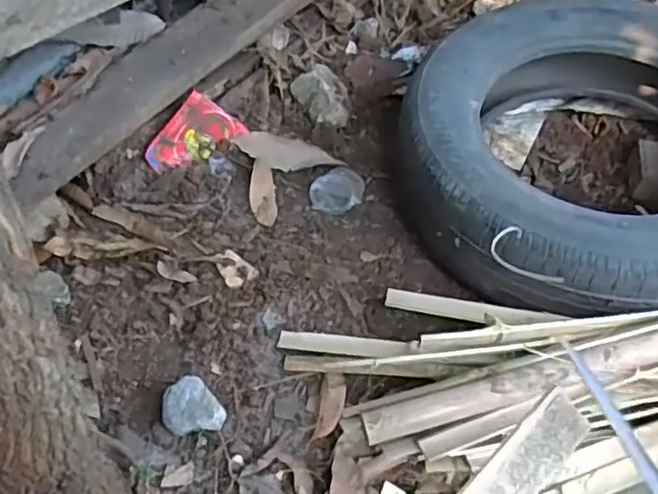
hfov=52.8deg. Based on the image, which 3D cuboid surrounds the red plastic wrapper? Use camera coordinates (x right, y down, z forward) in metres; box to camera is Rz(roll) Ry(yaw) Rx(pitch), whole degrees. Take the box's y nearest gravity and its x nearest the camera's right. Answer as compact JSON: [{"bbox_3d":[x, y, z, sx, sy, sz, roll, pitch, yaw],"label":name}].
[{"bbox_3d":[-0.233,-0.182,1.151,0.113,0.027,0.160,40,83,-19],"label":"red plastic wrapper"}]

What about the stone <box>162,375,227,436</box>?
[{"bbox_3d":[-0.177,0.214,0.856,0.067,0.042,0.080,-35,59,-25],"label":"stone"}]

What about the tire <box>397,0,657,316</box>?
[{"bbox_3d":[0.416,-0.151,1.031,0.565,0.160,0.581,0,51,0],"label":"tire"}]

